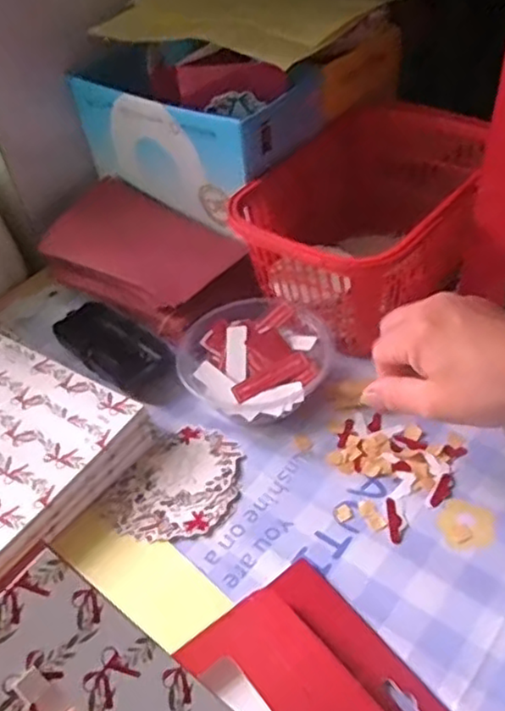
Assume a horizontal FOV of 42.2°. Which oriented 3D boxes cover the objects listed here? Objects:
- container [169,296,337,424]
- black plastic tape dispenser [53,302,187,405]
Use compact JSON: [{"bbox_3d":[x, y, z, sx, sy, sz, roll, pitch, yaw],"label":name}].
[{"bbox_3d":[0.003,0.003,0.504,0.110,0.040,0.109,-5,44,5],"label":"container"},{"bbox_3d":[-0.108,-0.001,0.542,0.133,0.026,0.058,30,56,34],"label":"black plastic tape dispenser"}]

